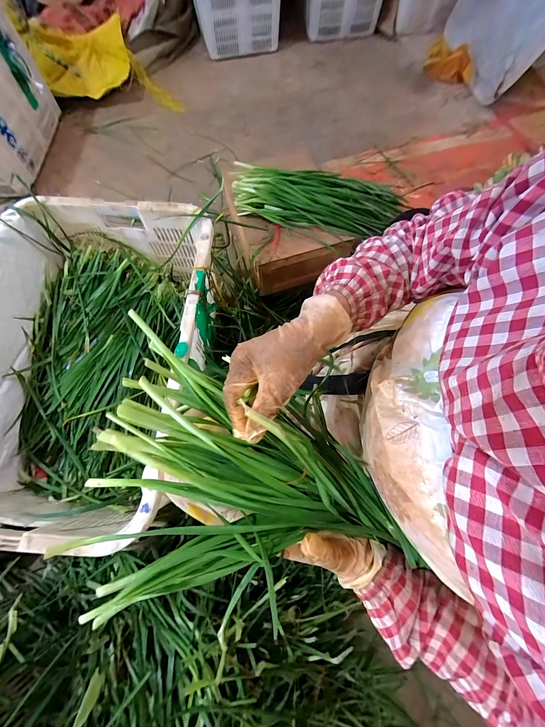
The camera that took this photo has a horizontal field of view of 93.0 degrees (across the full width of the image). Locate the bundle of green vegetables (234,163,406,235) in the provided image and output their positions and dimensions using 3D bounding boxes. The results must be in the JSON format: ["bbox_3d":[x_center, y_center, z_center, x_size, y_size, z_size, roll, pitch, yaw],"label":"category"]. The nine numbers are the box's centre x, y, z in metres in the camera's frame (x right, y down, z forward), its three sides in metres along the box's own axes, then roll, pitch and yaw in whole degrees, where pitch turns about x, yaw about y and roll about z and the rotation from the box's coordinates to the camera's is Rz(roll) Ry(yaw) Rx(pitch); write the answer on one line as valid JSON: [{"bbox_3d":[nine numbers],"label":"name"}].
[{"bbox_3d":[0.132,-0.415,0.662,0.460,0.085,0.150,1,69,0],"label":"bundle of green vegetables"}]

